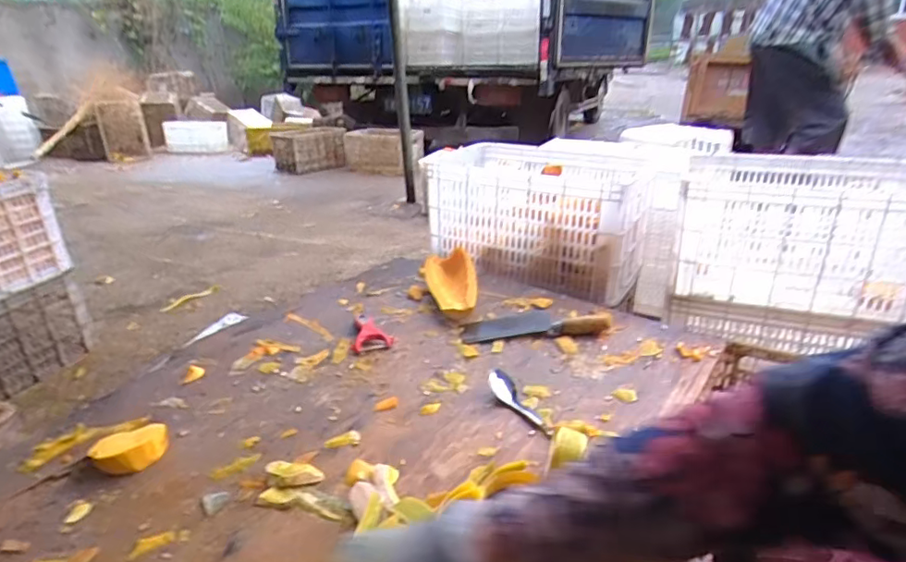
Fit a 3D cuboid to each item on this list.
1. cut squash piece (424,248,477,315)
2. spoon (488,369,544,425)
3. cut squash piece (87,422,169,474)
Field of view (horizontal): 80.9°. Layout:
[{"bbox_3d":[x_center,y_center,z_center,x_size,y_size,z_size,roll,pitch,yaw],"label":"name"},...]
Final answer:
[{"bbox_3d":[-0.006,0.006,1.113,0.091,0.073,0.236,-4,25,-5],"label":"cut squash piece"},{"bbox_3d":[0.094,0.174,0.790,0.034,0.020,0.116,-16,42,-29],"label":"spoon"},{"bbox_3d":[-0.429,0.219,0.704,0.084,0.029,0.074,-11,26,-19],"label":"cut squash piece"}]

